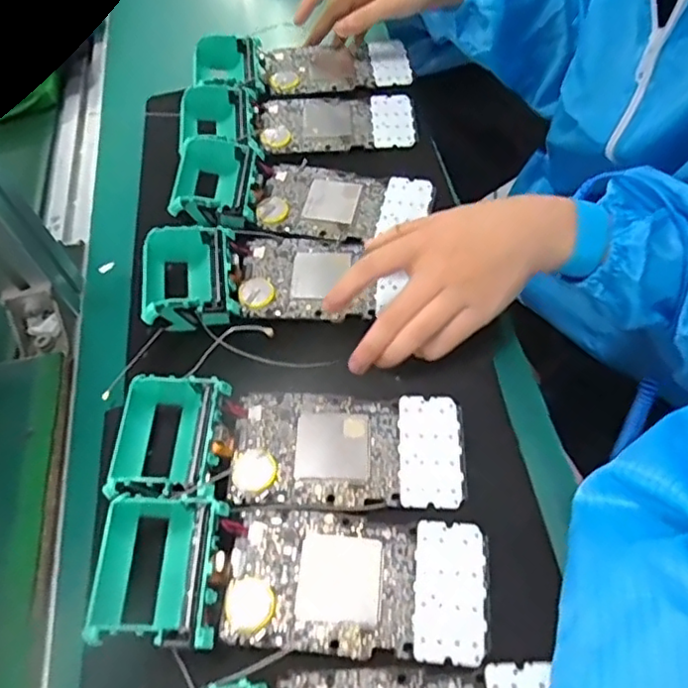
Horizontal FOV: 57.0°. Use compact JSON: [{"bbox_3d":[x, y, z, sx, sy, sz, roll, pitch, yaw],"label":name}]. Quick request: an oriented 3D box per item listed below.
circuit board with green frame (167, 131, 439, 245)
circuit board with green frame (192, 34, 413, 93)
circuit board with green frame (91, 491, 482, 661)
[{"bbox_3d":[-0.034,-0.114,0.478,0.191,0.029,0.079,6,51,8],"label":"circuit board with green frame"},{"bbox_3d":[-0.039,-0.255,0.574,0.189,0.030,0.074,-9,50,-4],"label":"circuit board with green frame"},{"bbox_3d":[-0.027,0.118,0.319,0.192,0.033,0.073,4,51,6],"label":"circuit board with green frame"}]

